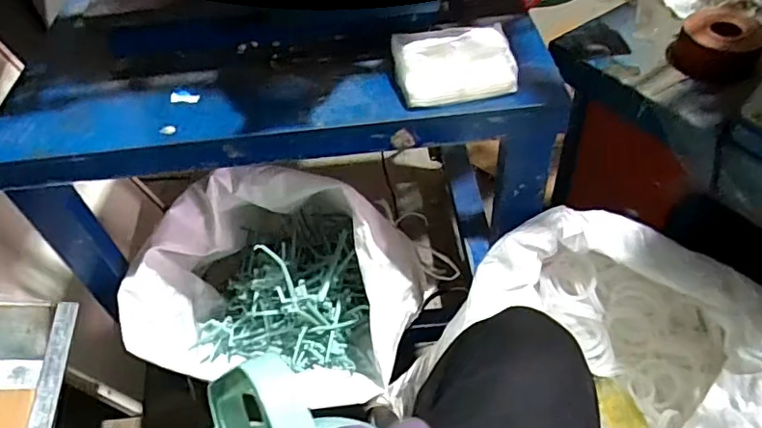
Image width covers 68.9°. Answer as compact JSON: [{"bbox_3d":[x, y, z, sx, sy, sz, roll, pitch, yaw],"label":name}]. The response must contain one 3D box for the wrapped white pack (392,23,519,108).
[{"bbox_3d":[0.079,-0.165,0.593,0.128,0.052,0.083,-4,48,3],"label":"wrapped white pack"}]

